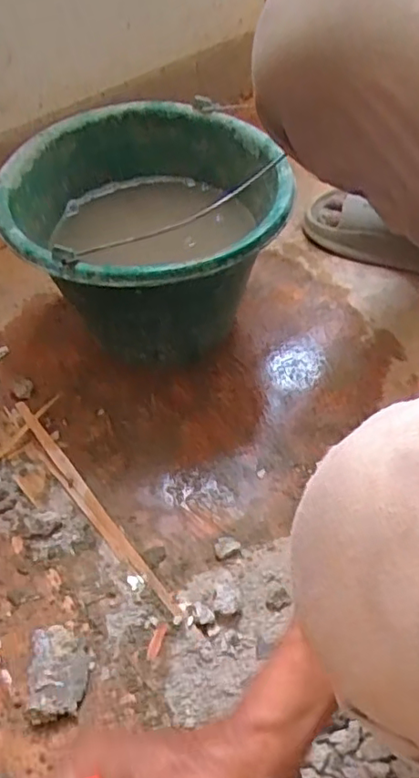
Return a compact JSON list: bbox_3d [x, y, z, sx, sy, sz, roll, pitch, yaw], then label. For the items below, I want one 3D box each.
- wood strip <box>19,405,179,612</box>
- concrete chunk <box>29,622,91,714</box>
[{"bbox_3d":[-0.112,0.103,0.540,0.017,0.008,0.257,-40,64,-8],"label":"wood strip"},{"bbox_3d":[-0.115,0.215,0.453,0.043,0.018,0.059,-3,53,2],"label":"concrete chunk"}]

